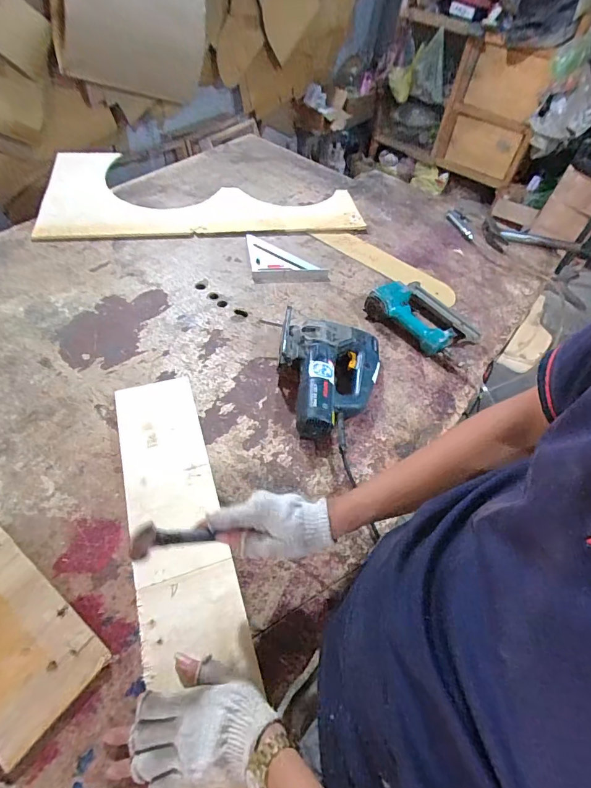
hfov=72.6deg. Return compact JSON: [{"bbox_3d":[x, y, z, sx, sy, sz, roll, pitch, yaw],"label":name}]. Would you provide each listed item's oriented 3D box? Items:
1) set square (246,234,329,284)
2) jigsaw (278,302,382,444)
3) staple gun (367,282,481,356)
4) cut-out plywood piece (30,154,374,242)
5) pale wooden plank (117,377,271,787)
[{"bbox_3d":[-0.021,-0.338,1.003,0.186,0.017,0.176,-4,56,-7],"label":"set square"},{"bbox_3d":[0.056,-0.031,0.744,0.191,0.074,0.244,11,53,1],"label":"jigsaw"},{"bbox_3d":[0.268,-0.165,0.876,0.180,0.058,0.198,-25,61,-19],"label":"staple gun"},{"bbox_3d":[-0.273,-0.572,1.150,0.861,0.035,0.429,-5,56,-7],"label":"cut-out plywood piece"},{"bbox_3d":[-0.113,0.316,0.484,0.130,0.026,0.844,-13,56,-13],"label":"pale wooden plank"}]

